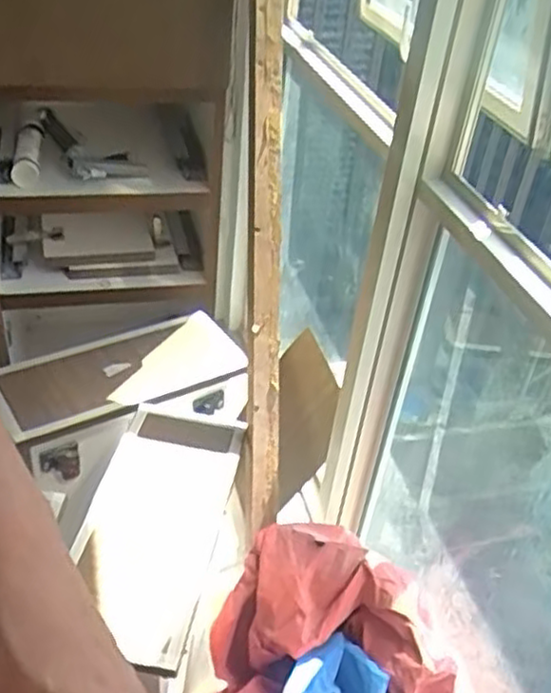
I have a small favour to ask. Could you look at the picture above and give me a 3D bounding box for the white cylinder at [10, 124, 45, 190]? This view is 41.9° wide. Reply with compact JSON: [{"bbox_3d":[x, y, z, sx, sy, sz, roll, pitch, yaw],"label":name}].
[{"bbox_3d":[-0.477,-0.382,1.393,0.051,0.063,0.238,-2,39,-12],"label":"white cylinder"}]

